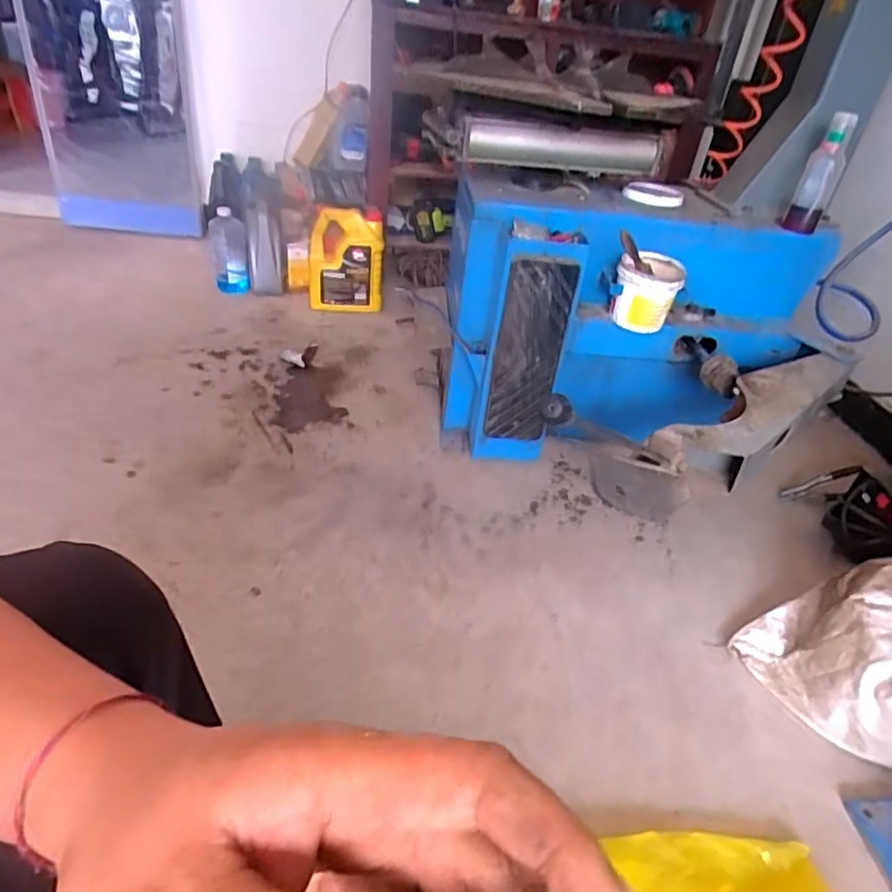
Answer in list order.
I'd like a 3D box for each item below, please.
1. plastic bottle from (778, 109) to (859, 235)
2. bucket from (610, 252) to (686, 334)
[{"bbox_3d":[0.723,-0.523,1.181,0.065,0.208,0.052,28,41,28],"label":"plastic bottle"},{"bbox_3d":[0.396,-0.306,1.201,0.122,0.121,0.133,16,37,14],"label":"bucket"}]

